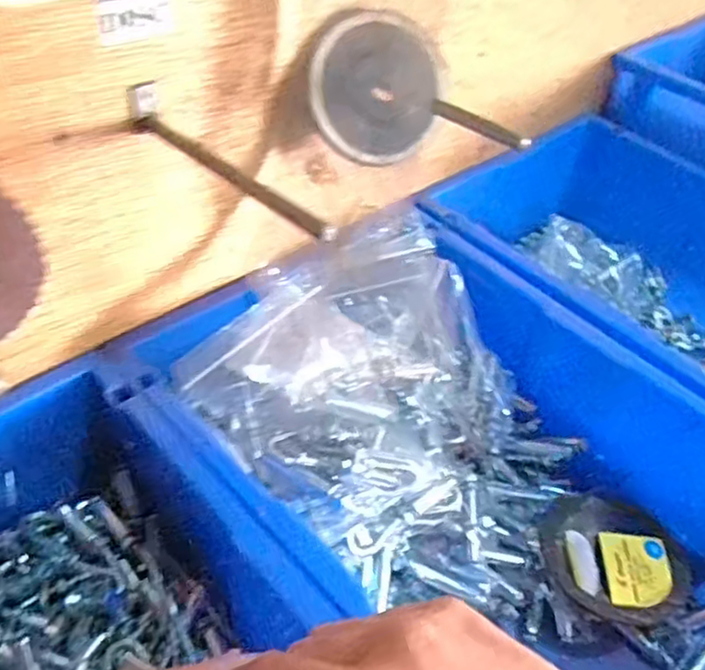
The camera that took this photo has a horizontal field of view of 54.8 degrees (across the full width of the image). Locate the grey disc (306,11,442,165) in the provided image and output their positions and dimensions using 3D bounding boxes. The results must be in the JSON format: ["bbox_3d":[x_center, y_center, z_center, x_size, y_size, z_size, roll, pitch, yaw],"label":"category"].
[{"bbox_3d":[0.017,-0.162,0.449,0.088,0.089,0.007,-26,22,-10],"label":"grey disc"}]

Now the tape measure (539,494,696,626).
[{"bbox_3d":[0.195,0.166,0.508,0.101,0.029,0.095,-2,46,-9],"label":"tape measure"}]

